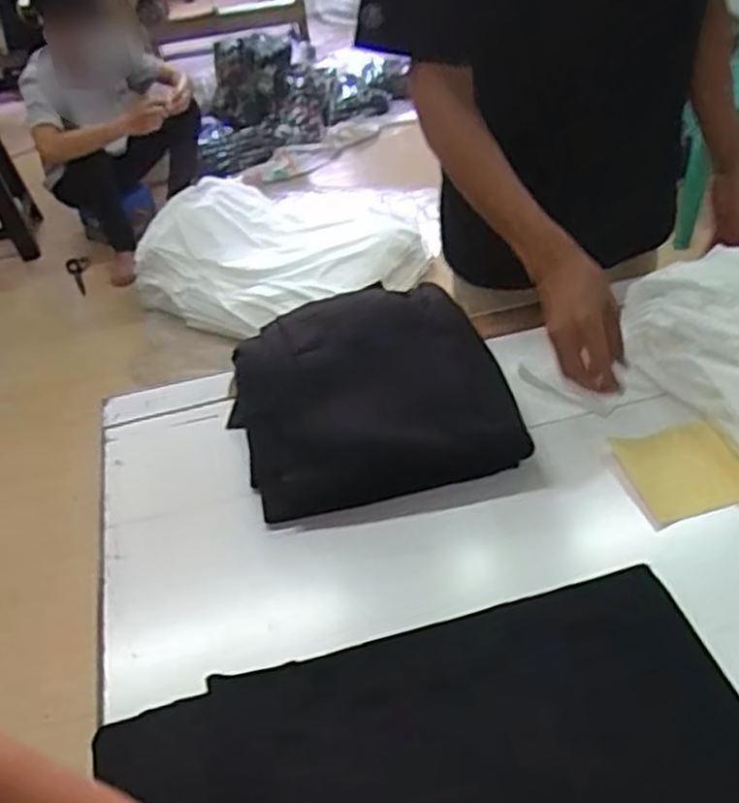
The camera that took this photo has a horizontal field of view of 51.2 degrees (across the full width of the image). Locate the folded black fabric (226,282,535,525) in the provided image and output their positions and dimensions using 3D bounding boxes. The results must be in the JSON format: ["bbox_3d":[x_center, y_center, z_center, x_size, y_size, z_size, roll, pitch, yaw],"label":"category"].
[{"bbox_3d":[-0.007,-0.023,0.861,0.287,0.079,0.298,-12,42,-6],"label":"folded black fabric"}]

